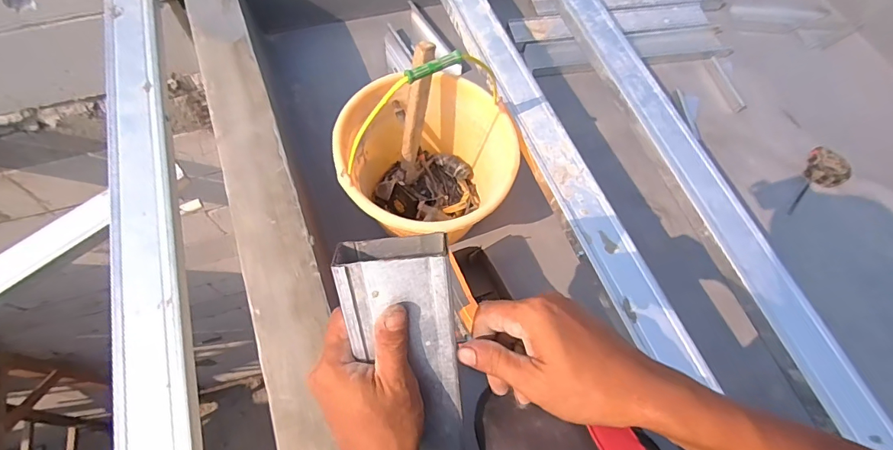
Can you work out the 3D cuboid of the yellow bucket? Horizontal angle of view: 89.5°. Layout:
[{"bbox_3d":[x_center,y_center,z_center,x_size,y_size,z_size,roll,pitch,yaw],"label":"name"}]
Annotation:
[{"bbox_3d":[-0.033,-0.087,0.799,0.280,0.217,0.278,1,64,-1],"label":"yellow bucket"}]

